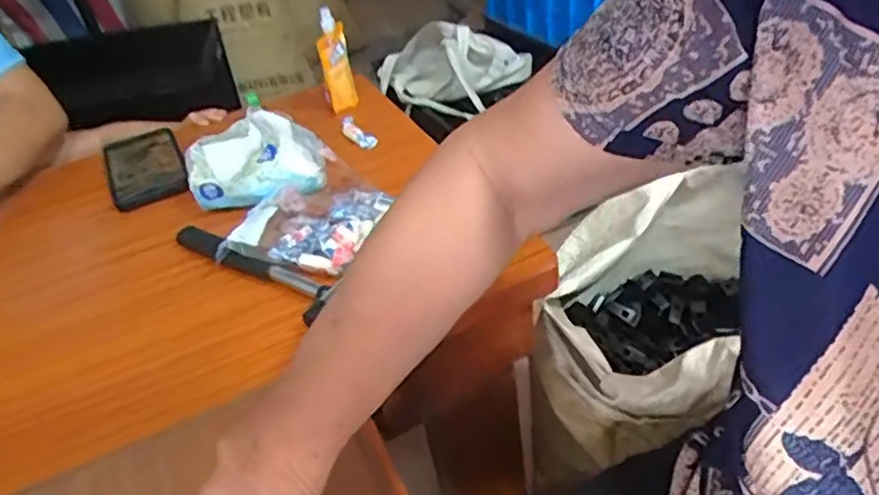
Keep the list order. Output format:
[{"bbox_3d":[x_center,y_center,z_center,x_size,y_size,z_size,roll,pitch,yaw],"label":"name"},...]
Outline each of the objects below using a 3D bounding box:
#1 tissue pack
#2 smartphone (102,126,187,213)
[{"bbox_3d":[-0.181,-0.084,0.657,0.130,0.085,0.109,-12,37,-3],"label":"tissue pack"},{"bbox_3d":[-0.331,-0.096,0.747,0.076,0.014,0.156,-22,39,-17],"label":"smartphone"}]

